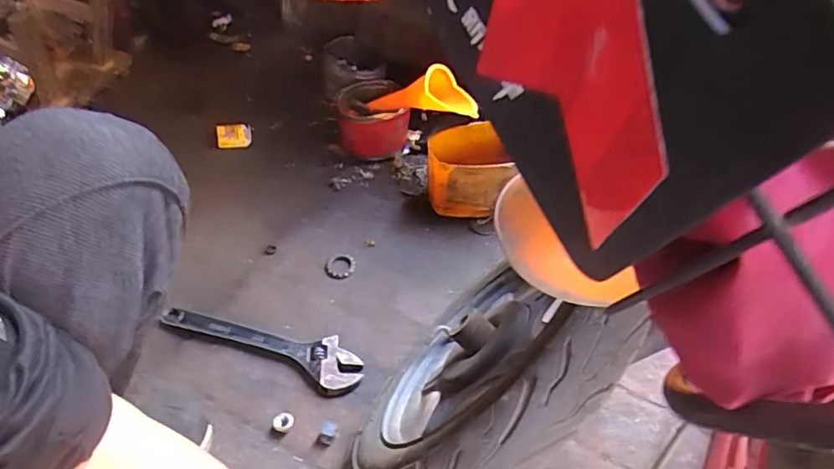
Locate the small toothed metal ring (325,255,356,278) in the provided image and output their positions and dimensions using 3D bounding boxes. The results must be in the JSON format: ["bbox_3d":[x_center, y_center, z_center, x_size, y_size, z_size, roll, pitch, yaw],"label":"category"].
[{"bbox_3d":[-0.113,0.046,0.818,0.044,0.007,0.041,3,47,-3],"label":"small toothed metal ring"}]

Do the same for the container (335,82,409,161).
[{"bbox_3d":[-0.081,-0.217,0.986,0.126,0.103,0.123,3,47,-3],"label":"container"}]

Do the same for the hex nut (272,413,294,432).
[{"bbox_3d":[-0.159,0.224,0.651,0.024,0.012,0.020,-18,54,-19],"label":"hex nut"}]

